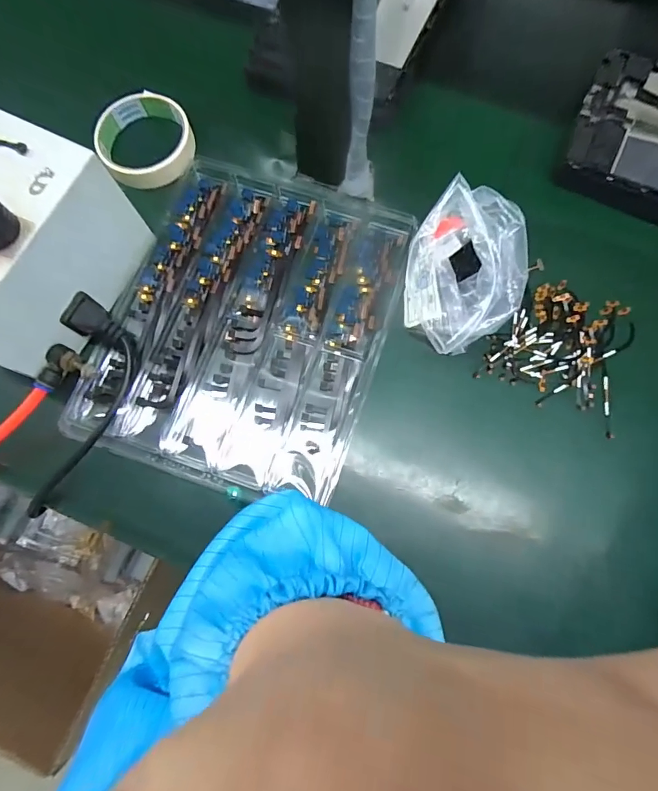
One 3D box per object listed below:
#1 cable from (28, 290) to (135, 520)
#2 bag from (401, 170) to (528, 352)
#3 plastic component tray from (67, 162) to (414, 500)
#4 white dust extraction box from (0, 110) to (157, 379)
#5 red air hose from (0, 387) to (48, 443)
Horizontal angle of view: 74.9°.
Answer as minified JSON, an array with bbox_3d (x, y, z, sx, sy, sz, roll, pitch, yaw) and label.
[{"bbox_3d":[-0.189,0.011,0.331,0.053,0.033,0.170,11,79,3],"label":"cable"},{"bbox_3d":[0.104,-0.094,0.339,0.084,0.064,0.129,3,79,1],"label":"bag"},{"bbox_3d":[-0.067,-0.066,0.357,0.222,0.019,0.270,16,79,4],"label":"plastic component tray"},{"bbox_3d":[-0.245,-0.110,0.325,0.128,0.097,0.164,30,81,6],"label":"white dust extraction box"},{"bbox_3d":[-0.263,0.033,0.335,0.111,0.015,0.014,-36,81,8],"label":"red air hose"}]

